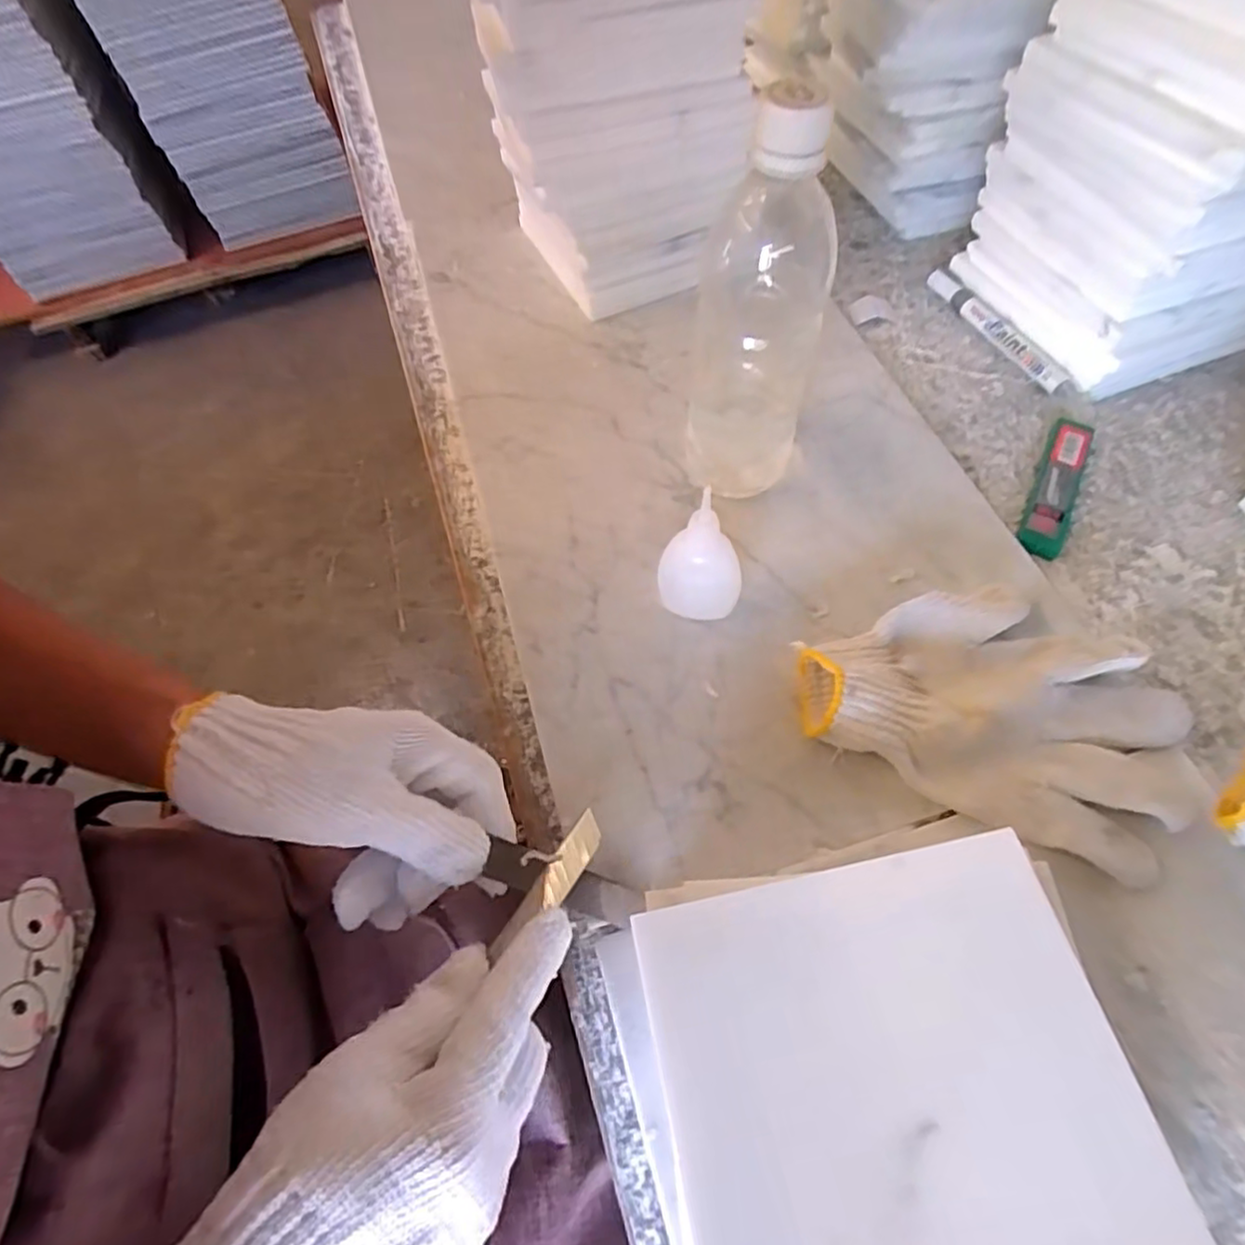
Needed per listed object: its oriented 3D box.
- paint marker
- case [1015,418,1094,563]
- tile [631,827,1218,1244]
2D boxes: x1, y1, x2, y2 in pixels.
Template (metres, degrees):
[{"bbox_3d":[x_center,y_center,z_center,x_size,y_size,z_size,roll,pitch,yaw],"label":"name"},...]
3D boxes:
[{"bbox_3d":[0.275,-0.218,0.493,0.010,0.016,0.141,-22,62,-10],"label":"paint marker"},{"bbox_3d":[0.277,-0.087,0.420,0.024,0.012,0.112,25,64,15],"label":"case"},{"bbox_3d":[0.093,0.161,0.217,0.151,0.008,0.150,-11,60,-4],"label":"tile"}]

